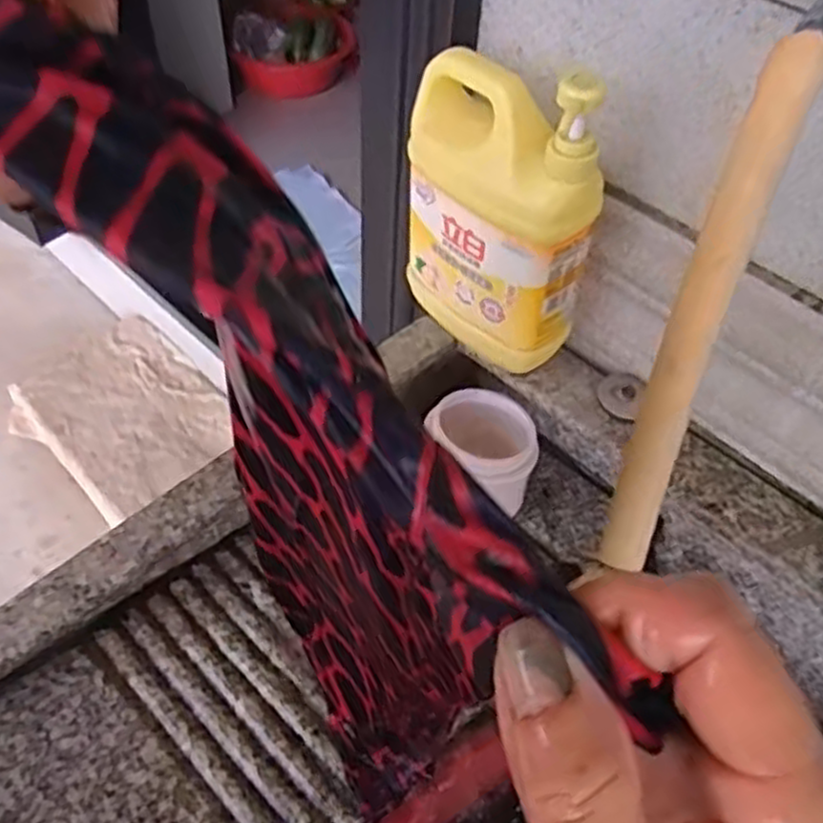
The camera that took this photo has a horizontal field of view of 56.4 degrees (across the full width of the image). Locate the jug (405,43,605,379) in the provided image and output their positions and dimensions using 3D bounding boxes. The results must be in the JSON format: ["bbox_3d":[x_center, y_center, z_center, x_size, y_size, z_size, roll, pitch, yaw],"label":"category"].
[{"bbox_3d":[0.063,-0.148,0.569,0.071,0.224,0.150,-30,59,-24],"label":"jug"}]

